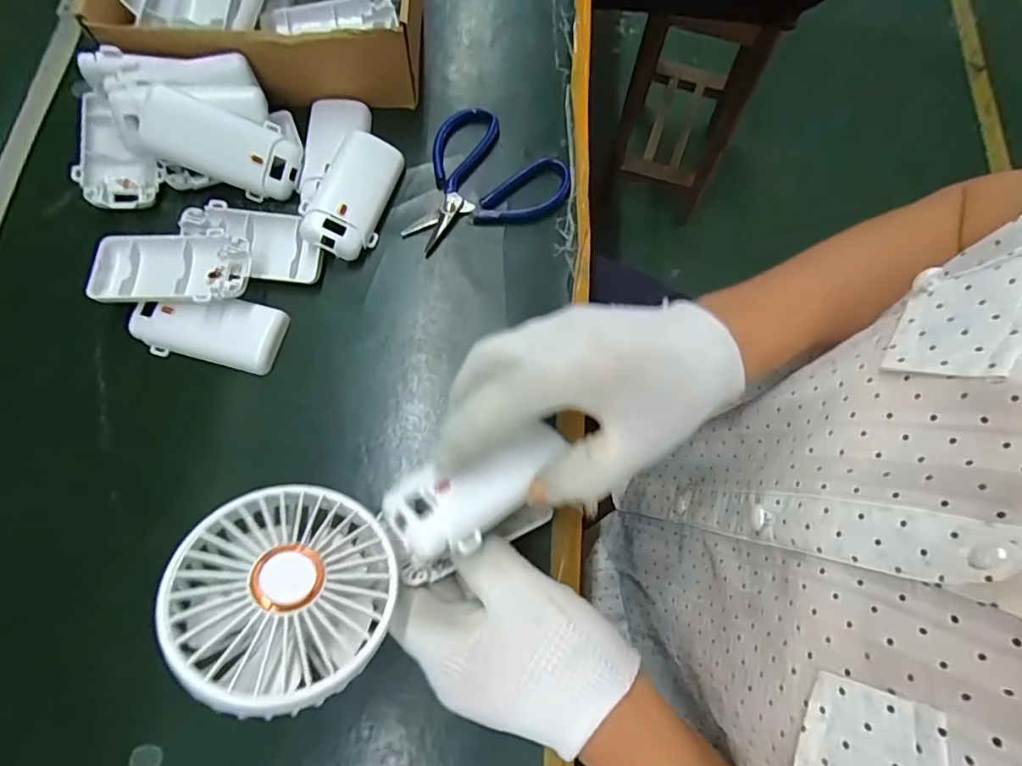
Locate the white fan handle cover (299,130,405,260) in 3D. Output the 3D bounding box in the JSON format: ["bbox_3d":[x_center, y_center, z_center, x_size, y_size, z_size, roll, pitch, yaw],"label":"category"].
[{"bbox_3d":[-0.112,-0.131,0.372,0.048,0.029,0.092,19,74,4],"label":"white fan handle cover"}]

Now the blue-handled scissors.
[{"bbox_3d":[-0.025,-0.142,0.383,0.102,0.017,0.118,39,76,10],"label":"blue-handled scissors"}]

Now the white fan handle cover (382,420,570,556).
[{"bbox_3d":[-0.014,0.049,0.257,0.092,0.016,0.041,-24,75,-21],"label":"white fan handle cover"}]

